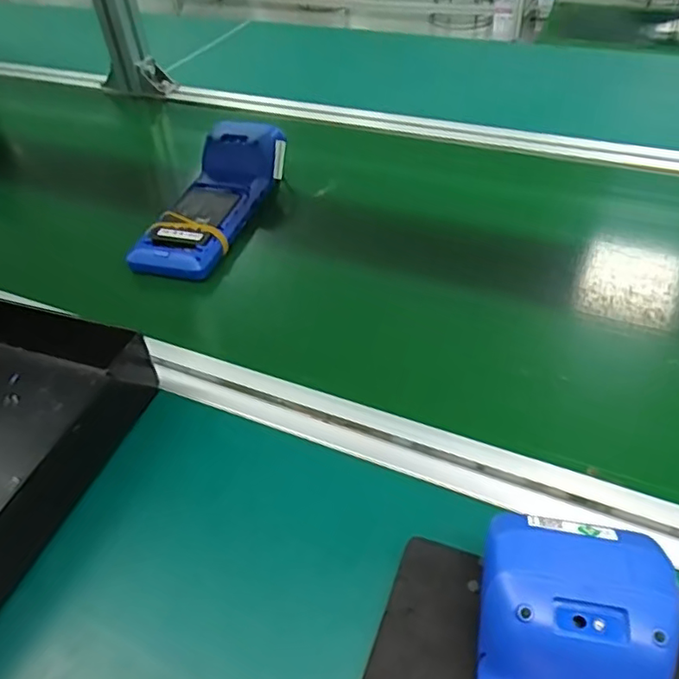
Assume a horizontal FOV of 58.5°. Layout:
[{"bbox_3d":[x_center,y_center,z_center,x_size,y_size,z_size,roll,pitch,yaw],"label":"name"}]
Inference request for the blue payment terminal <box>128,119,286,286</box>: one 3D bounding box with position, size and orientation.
[{"bbox_3d":[-0.128,-0.145,0.603,0.077,0.058,0.212,11,47,16],"label":"blue payment terminal"}]

